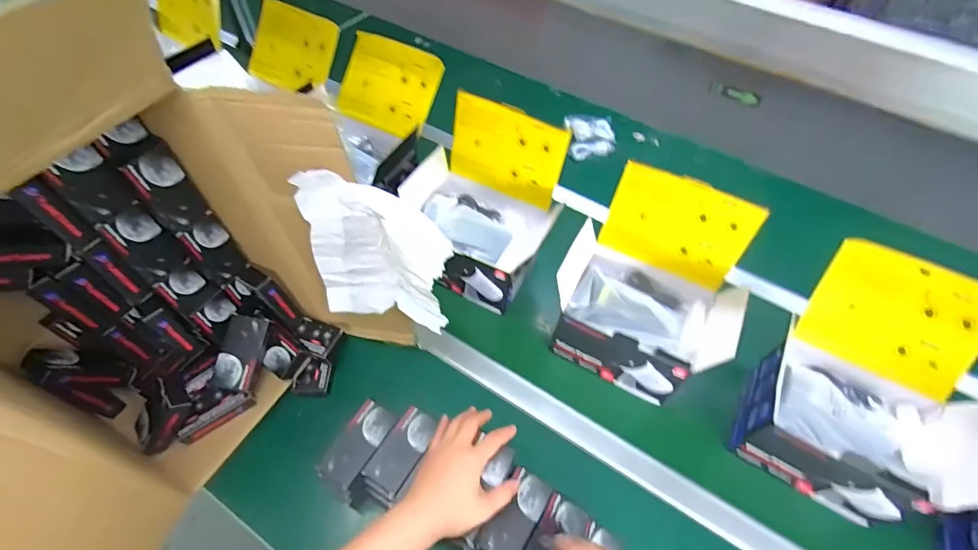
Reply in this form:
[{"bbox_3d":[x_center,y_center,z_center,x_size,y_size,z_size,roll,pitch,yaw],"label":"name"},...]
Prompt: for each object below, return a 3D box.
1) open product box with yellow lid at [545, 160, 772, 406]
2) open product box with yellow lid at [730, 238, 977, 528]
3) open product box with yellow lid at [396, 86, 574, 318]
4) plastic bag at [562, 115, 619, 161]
[{"bbox_3d":[0.245,0.020,0.715,0.244,0.263,0.209,27,58,14],"label":"open product box with yellow lid"},{"bbox_3d":[0.536,0.155,0.646,0.262,0.228,0.262,27,58,14],"label":"open product box with yellow lid"},{"bbox_3d":[-0.016,-0.117,0.789,0.211,0.273,0.193,26,58,14],"label":"open product box with yellow lid"},{"bbox_3d":[0.245,-0.334,1.100,0.119,0.021,0.144,1,56,-2],"label":"plastic bag"}]

